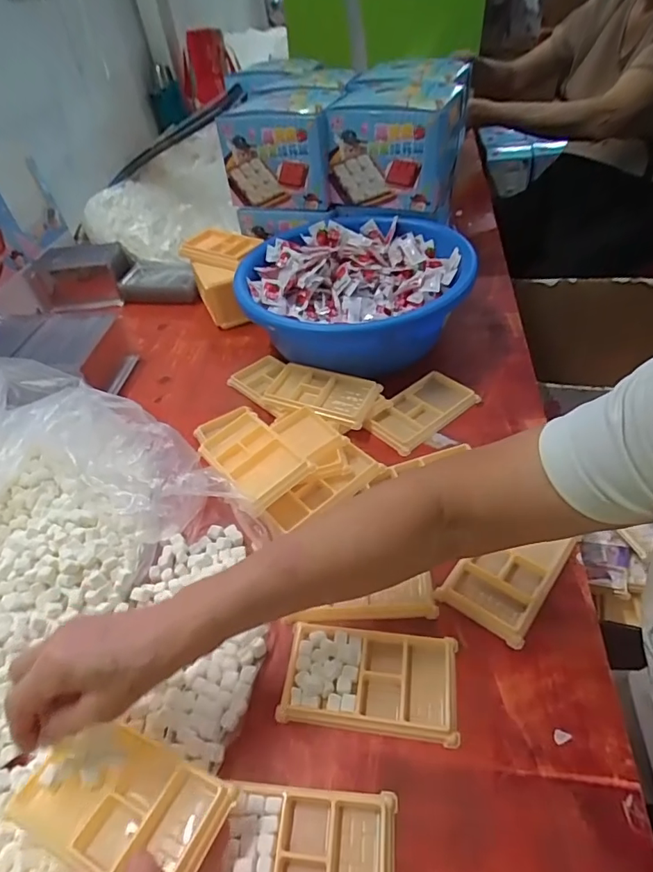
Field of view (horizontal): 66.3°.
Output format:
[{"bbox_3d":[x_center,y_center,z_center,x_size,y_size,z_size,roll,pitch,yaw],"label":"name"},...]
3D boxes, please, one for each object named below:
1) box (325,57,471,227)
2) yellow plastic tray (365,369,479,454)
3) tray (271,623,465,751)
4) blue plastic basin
[{"bbox_3d":[0.121,-0.489,0.811,0.184,0.149,0.276,6,46,14],"label":"box"},{"bbox_3d":[0.120,-0.034,0.628,0.137,0.018,0.077,-33,50,-24],"label":"yellow plastic tray"},{"bbox_3d":[0.036,0.195,0.406,0.136,0.017,0.079,3,46,11],"label":"tray"},{"bbox_3d":[0.033,-0.205,0.714,0.311,0.110,0.304,-4,45,4],"label":"blue plastic basin"}]

